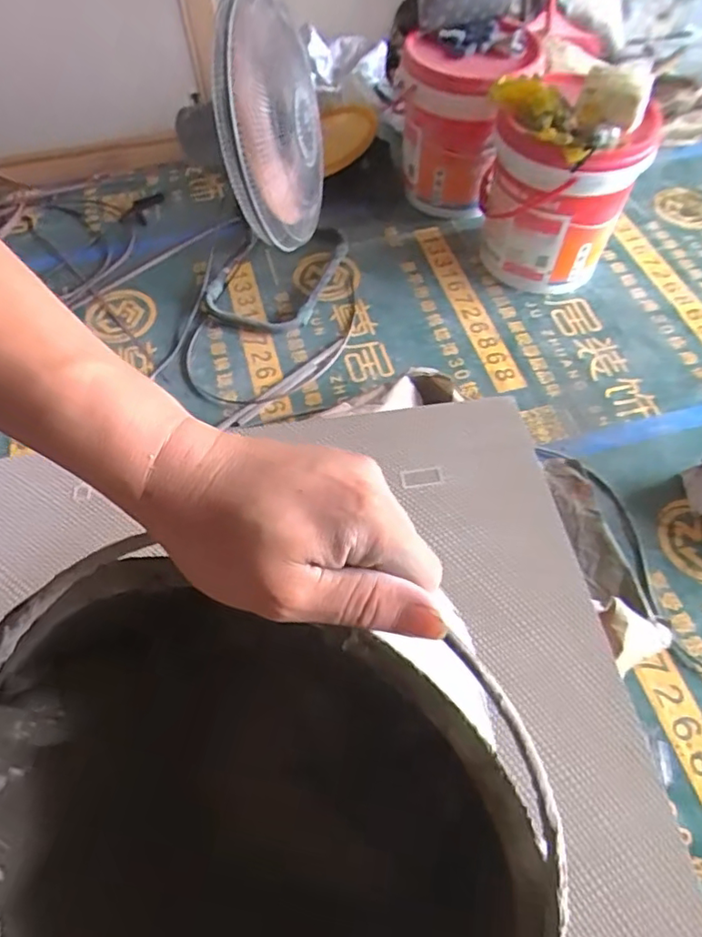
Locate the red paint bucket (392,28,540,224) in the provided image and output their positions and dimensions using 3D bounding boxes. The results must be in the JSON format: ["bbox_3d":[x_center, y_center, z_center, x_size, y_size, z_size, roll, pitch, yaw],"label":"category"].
[{"bbox_3d":[0.264,-0.888,1.542,0.328,0.368,0.357,0,57,0],"label":"red paint bucket"}]

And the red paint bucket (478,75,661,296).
[{"bbox_3d":[0.476,-0.648,1.383,0.326,0.366,0.302,13,58,8],"label":"red paint bucket"}]

